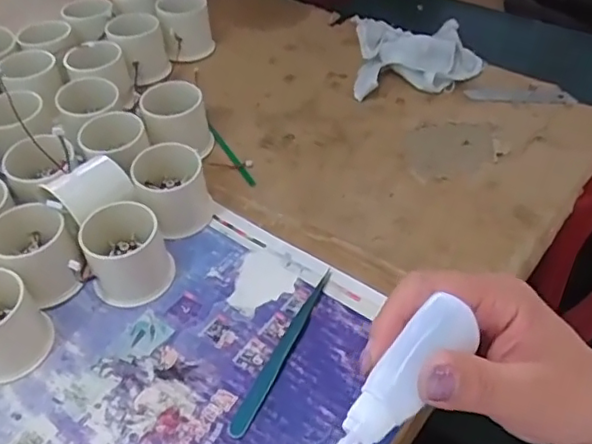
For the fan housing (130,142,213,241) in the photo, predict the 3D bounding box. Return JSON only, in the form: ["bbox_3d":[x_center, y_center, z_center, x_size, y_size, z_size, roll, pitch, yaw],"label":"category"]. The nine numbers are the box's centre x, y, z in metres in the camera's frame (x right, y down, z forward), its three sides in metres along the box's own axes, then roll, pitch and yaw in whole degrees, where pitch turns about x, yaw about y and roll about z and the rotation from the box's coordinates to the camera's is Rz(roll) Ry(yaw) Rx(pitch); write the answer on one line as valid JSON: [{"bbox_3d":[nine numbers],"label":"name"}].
[{"bbox_3d":[-0.092,-0.025,0.447,0.051,0.050,0.058,-14,49,-11],"label":"fan housing"}]

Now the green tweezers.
[{"bbox_3d":[-0.008,0.080,0.381,0.010,0.004,0.126,19,51,18],"label":"green tweezers"}]

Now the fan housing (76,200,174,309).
[{"bbox_3d":[-0.117,0.019,0.410,0.053,0.047,0.059,-21,50,-17],"label":"fan housing"}]

